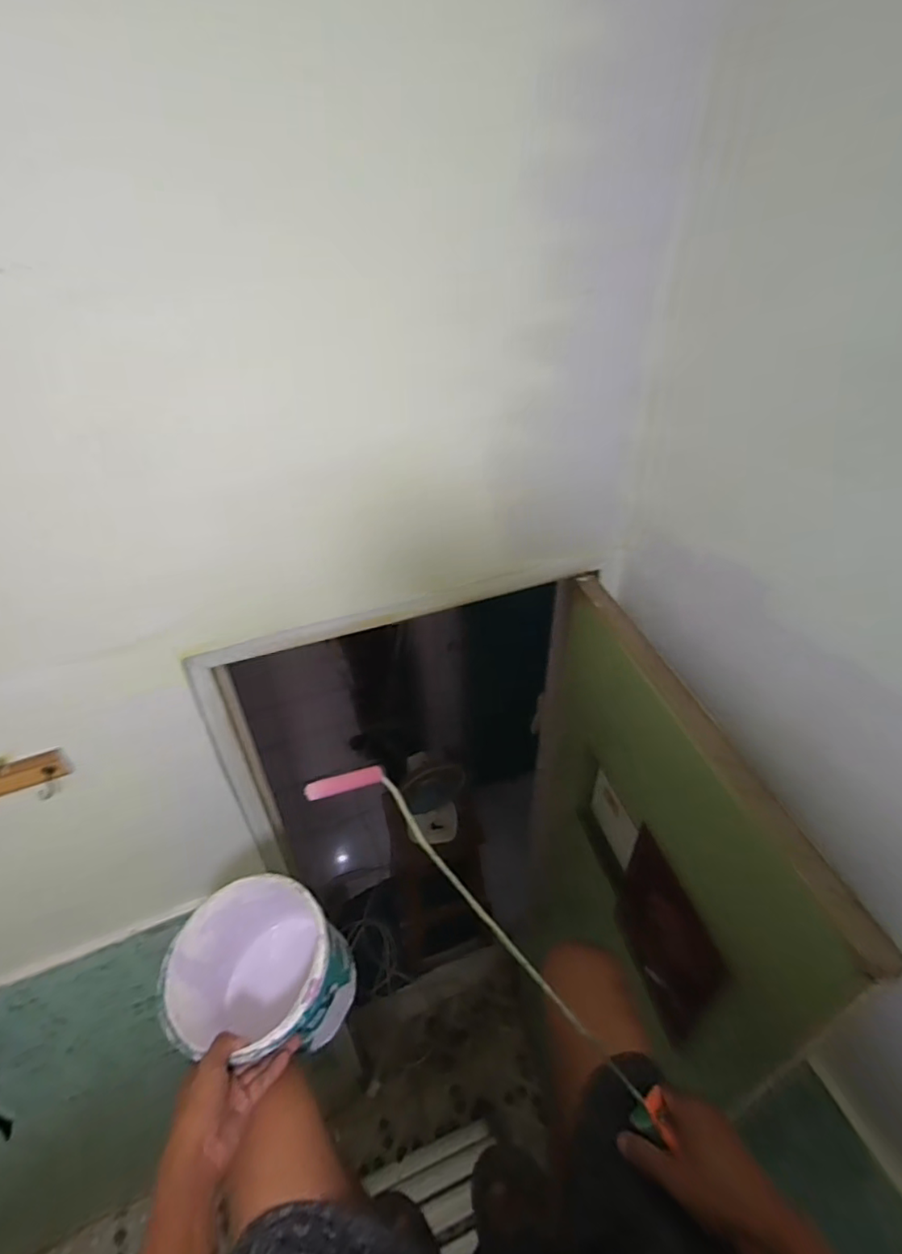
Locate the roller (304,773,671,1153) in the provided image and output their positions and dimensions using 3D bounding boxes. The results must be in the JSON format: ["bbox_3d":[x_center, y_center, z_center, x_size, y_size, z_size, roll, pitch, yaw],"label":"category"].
[{"bbox_3d":[0.028,0.312,0.647,0.496,0.021,0.107,32,32,30],"label":"roller"}]

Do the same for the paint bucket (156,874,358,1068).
[{"bbox_3d":[-0.208,0.395,0.629,0.167,0.159,0.167,-2,39,2],"label":"paint bucket"}]

